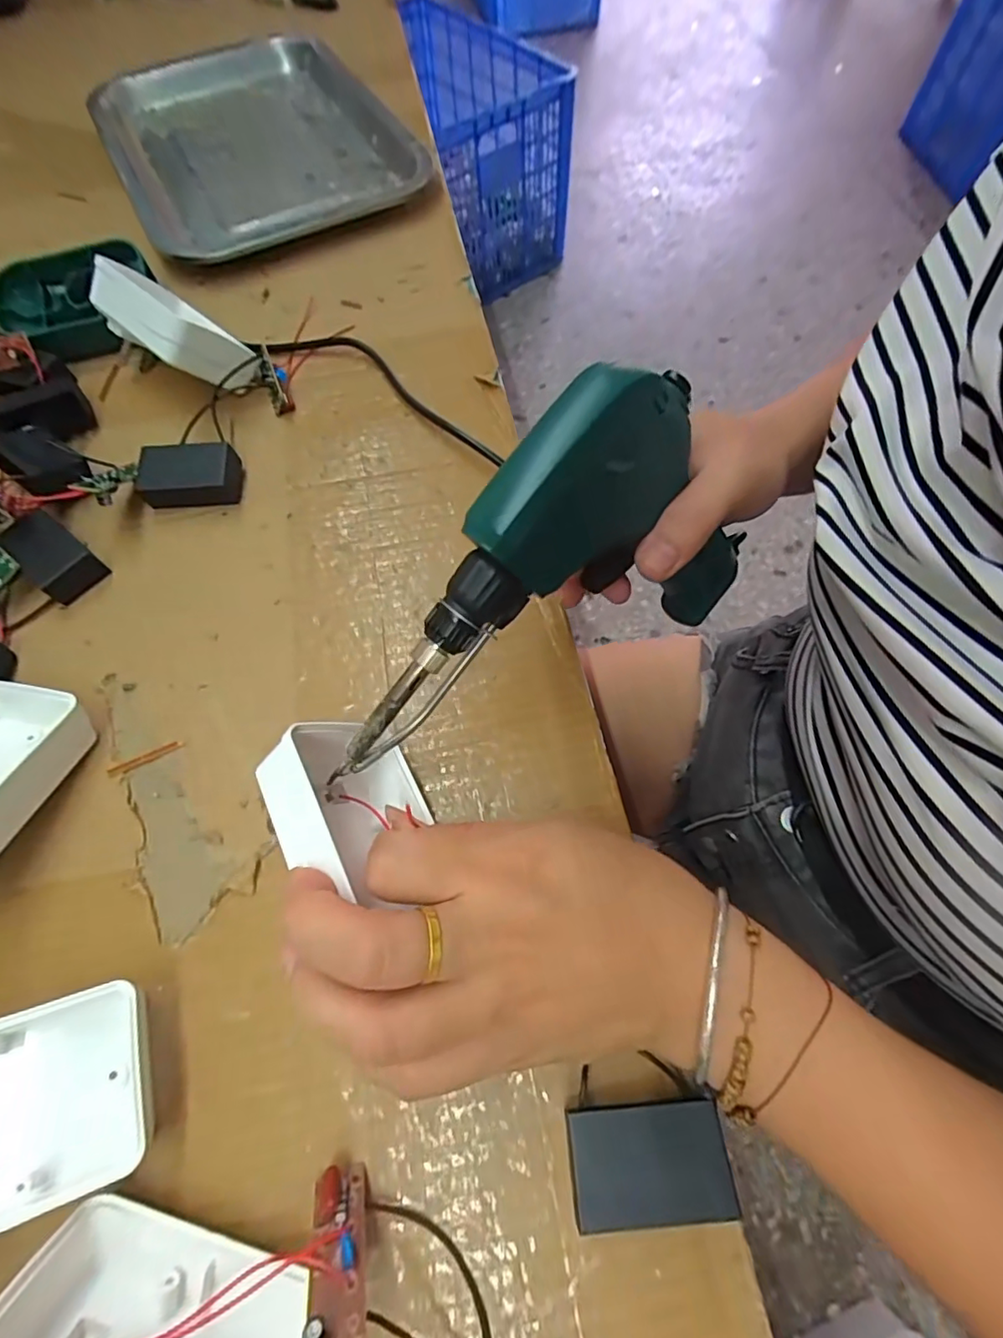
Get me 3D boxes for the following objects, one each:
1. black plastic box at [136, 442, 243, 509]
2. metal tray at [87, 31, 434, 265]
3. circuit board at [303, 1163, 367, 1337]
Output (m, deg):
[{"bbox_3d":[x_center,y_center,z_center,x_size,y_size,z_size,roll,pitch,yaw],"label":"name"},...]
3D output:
[{"bbox_3d":[-0.170,-0.106,0.304,0.050,0.022,0.027,-2,65,1],"label":"black plastic box"},{"bbox_3d":[-0.203,-0.425,0.451,0.197,0.033,0.326,-27,67,-10],"label":"metal tray"},{"bbox_3d":[-0.048,0.171,0.162,0.015,0.014,0.044,-15,28,-5],"label":"circuit board"}]

